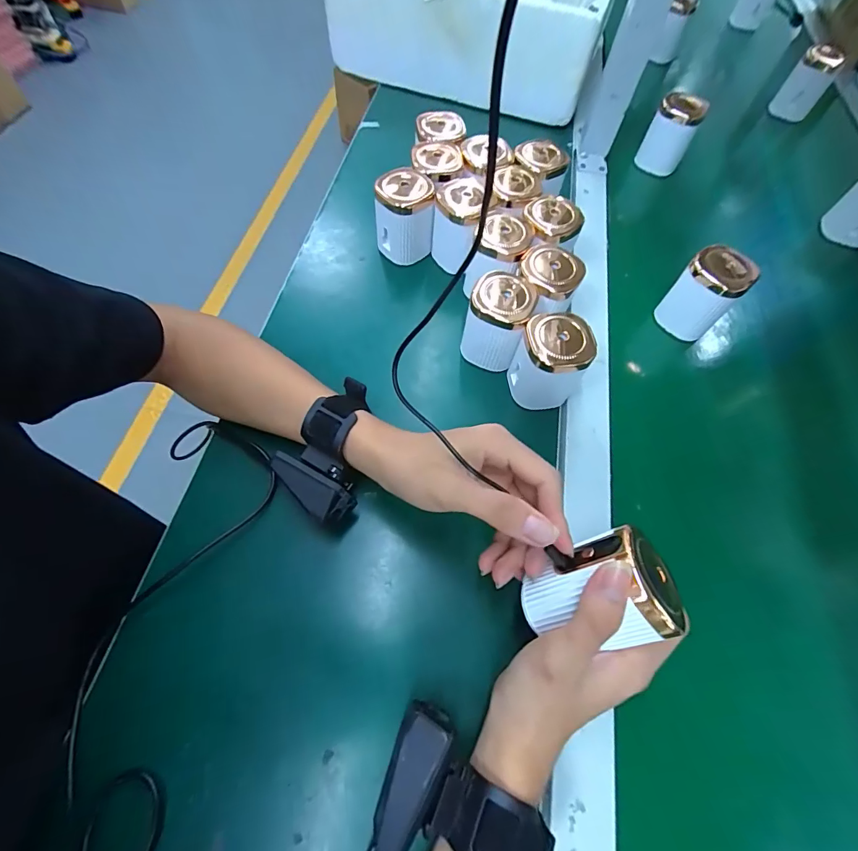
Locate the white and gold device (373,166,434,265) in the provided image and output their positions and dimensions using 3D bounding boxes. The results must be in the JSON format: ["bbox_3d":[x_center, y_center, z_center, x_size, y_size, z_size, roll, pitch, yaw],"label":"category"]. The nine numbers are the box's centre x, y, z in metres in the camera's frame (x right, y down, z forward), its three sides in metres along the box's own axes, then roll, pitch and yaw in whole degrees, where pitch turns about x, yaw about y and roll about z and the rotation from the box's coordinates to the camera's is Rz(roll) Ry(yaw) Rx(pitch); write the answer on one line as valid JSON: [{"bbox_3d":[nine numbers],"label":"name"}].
[{"bbox_3d":[-0.026,-0.223,0.434,0.060,0.069,0.060,3,63,-1],"label":"white and gold device"}]

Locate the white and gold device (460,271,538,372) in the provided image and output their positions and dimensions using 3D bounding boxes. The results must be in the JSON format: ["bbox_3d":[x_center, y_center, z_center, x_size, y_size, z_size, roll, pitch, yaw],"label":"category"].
[{"bbox_3d":[0.065,-0.097,0.379,0.054,0.072,0.058,26,65,11],"label":"white and gold device"}]

